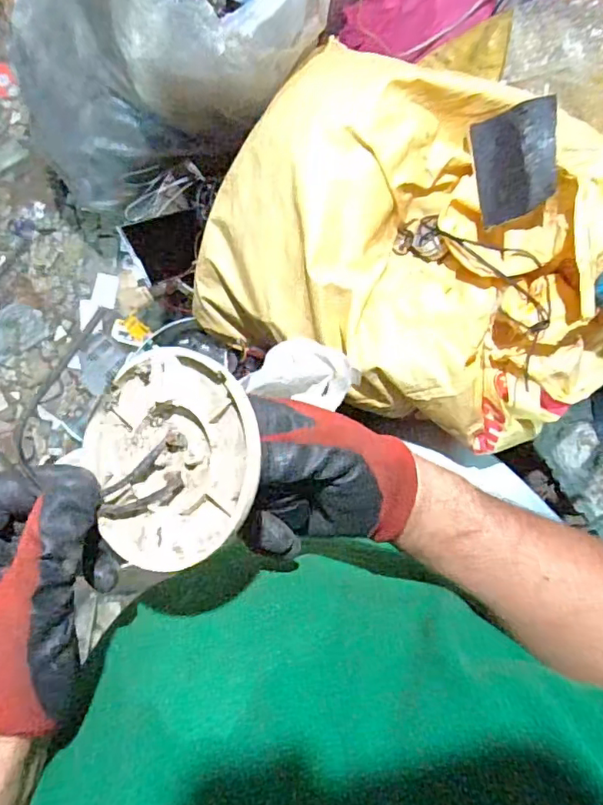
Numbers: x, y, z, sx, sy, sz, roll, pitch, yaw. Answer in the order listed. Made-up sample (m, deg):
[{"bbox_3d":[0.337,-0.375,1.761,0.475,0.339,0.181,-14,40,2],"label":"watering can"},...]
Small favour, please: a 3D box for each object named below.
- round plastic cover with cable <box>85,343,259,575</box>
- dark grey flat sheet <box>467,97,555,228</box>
[{"bbox_3d":[-0.065,0.026,0.272,0.098,0.018,0.102,-2,86,26],"label":"round plastic cover with cable"},{"bbox_3d":[0.270,-0.303,0.682,0.024,0.102,0.137,-4,86,-41],"label":"dark grey flat sheet"}]

